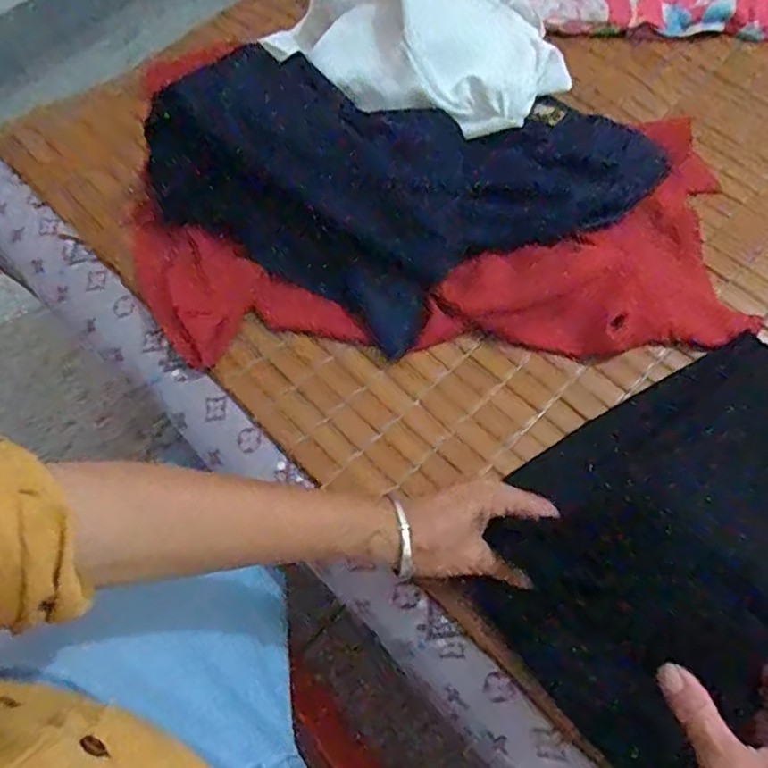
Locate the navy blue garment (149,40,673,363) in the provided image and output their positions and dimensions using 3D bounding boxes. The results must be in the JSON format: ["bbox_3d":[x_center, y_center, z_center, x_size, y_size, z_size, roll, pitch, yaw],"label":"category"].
[{"bbox_3d":[0.011,-0.200,0.587,0.399,0.099,0.304,31,71,16],"label":"navy blue garment"}]

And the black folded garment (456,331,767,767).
[{"bbox_3d":[0.239,0.132,0.463,0.310,0.018,0.264,-28,67,-9],"label":"black folded garment"}]

